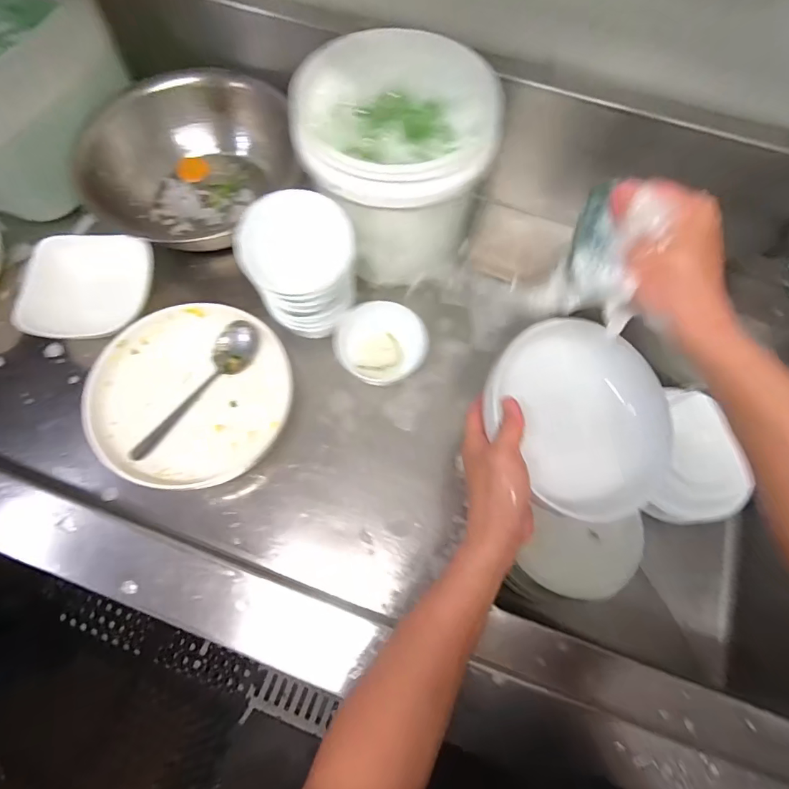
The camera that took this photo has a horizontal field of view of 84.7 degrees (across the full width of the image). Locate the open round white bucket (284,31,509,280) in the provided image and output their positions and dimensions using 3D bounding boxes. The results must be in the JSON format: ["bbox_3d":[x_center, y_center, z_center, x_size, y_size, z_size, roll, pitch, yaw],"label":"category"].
[{"bbox_3d":[-0.004,-0.290,0.541,0.214,0.189,0.217,0,70,-1],"label":"open round white bucket"}]

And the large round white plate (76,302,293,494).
[{"bbox_3d":[-0.242,-0.003,0.523,0.219,0.042,0.217,1,69,-2],"label":"large round white plate"}]

